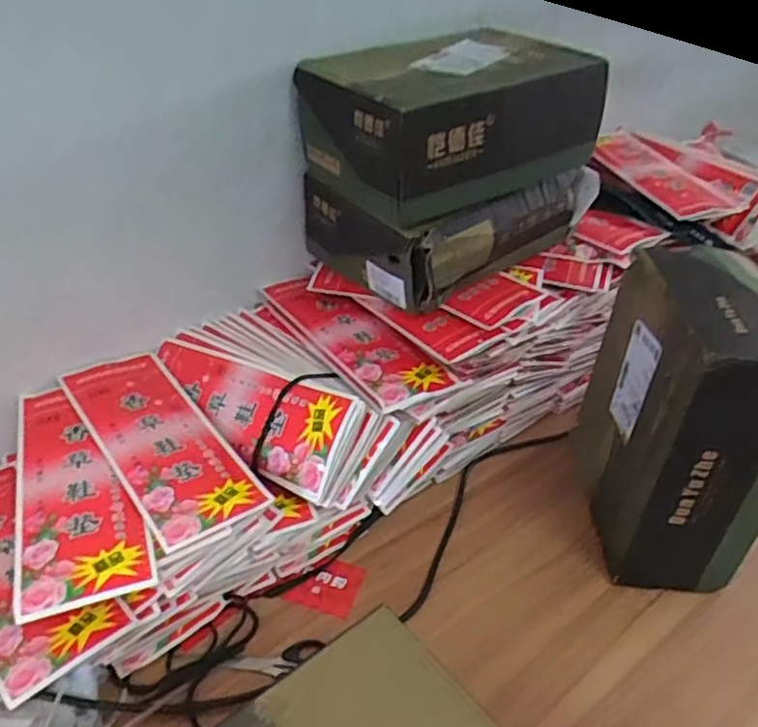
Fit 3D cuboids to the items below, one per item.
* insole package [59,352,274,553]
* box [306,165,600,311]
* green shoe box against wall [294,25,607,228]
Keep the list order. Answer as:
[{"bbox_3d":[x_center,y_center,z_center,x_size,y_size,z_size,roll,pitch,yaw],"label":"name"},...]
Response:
[{"bbox_3d":[-0.243,0.076,0.745,0.114,0.020,0.287,-24,46,-31],"label":"insole package"},{"bbox_3d":[0.093,-0.206,0.907,0.338,0.119,0.217,-28,47,-34],"label":"box"},{"bbox_3d":[0.090,-0.298,0.807,0.331,0.143,0.211,-28,47,-34],"label":"green shoe box against wall"}]

